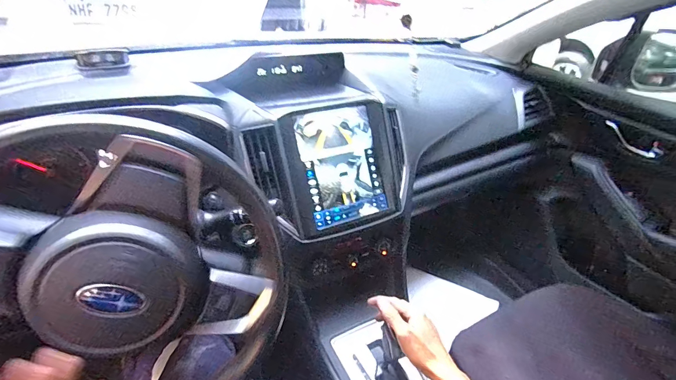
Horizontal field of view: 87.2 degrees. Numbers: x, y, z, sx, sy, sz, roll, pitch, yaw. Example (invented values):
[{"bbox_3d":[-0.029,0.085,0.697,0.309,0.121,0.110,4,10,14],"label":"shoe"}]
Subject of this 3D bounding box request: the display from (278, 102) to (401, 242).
[{"bbox_3d":[0.009,-0.037,0.642,0.206,0.219,0.013,-14,5,-24],"label":"display"}]

